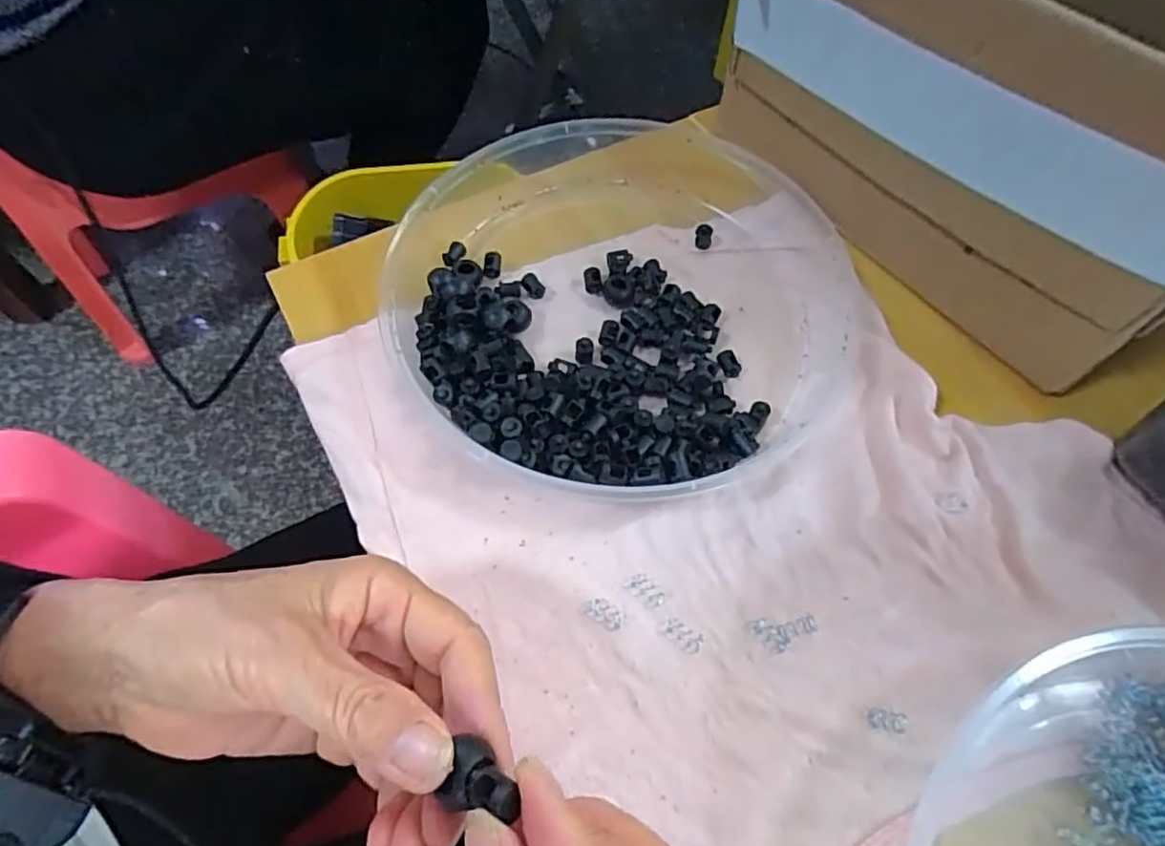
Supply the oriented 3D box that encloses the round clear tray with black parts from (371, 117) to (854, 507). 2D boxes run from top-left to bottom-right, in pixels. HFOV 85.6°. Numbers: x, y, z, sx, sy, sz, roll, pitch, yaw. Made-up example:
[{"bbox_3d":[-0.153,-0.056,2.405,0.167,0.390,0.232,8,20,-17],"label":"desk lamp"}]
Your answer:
[{"bbox_3d":[0.024,-0.078,0.342,0.254,0.039,0.242,1,62,-2],"label":"round clear tray with black parts"}]

